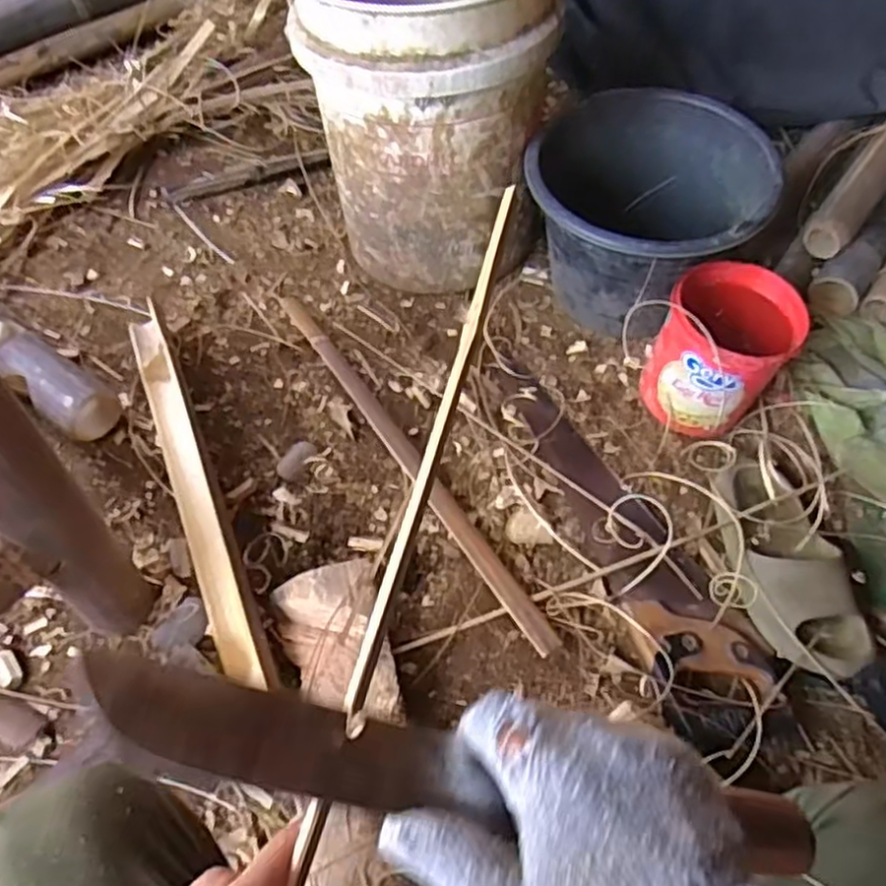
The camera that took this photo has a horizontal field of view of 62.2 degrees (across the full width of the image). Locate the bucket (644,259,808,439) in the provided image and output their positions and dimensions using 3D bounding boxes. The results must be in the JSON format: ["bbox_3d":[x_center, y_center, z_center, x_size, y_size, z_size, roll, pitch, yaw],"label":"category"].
[{"bbox_3d":[0.314,-0.104,0.843,0.132,0.150,0.132,1,57,-1],"label":"bucket"}]

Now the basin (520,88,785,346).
[{"bbox_3d":[0.244,-0.280,0.928,0.273,0.202,0.266,1,57,-1],"label":"basin"}]

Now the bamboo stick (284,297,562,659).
[{"bbox_3d":[-0.048,0.006,0.859,0.030,0.026,0.569,-28,62,-18],"label":"bamboo stick"}]

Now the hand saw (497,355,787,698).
[{"bbox_3d":[0.175,0.076,0.801,0.112,0.031,0.458,-26,61,-17],"label":"hand saw"}]

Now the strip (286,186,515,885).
[{"bbox_3d":[-0.010,0.018,0.333,0.008,0.010,0.332,14,69,8],"label":"strip"}]

